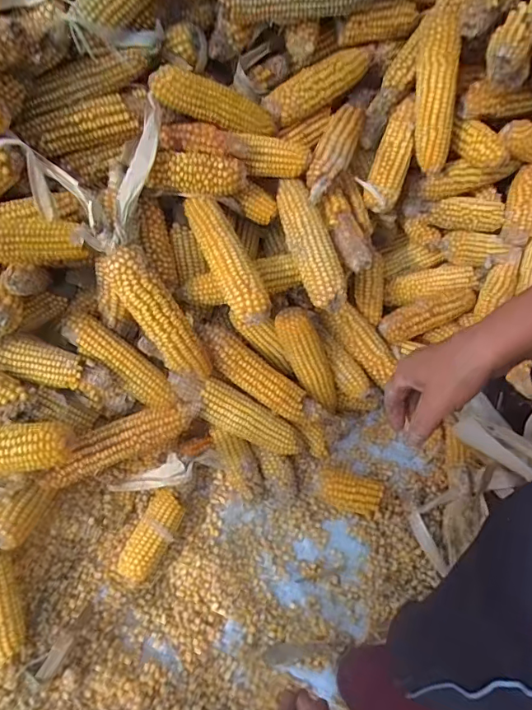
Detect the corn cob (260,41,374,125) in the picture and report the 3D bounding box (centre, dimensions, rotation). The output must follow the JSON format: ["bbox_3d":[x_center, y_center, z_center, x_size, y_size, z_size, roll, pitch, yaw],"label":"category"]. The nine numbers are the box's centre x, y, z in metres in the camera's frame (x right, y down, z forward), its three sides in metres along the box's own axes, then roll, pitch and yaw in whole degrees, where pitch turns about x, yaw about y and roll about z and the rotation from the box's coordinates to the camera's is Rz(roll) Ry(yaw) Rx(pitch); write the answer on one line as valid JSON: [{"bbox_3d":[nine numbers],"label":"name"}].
[{"bbox_3d":[0.071,-0.357,0.626,0.168,0.049,0.041,-33,64,-16],"label":"corn cob"}]

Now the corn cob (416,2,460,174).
[{"bbox_3d":[0.217,-0.330,0.613,0.045,0.183,0.053,-18,40,-9],"label":"corn cob"}]

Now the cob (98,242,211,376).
[{"bbox_3d":[-0.131,-0.047,0.575,0.052,0.179,0.054,-43,25,-20],"label":"cob"}]

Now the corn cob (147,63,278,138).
[{"bbox_3d":[-0.054,-0.300,0.569,0.168,0.045,0.046,1,54,-36],"label":"corn cob"}]

